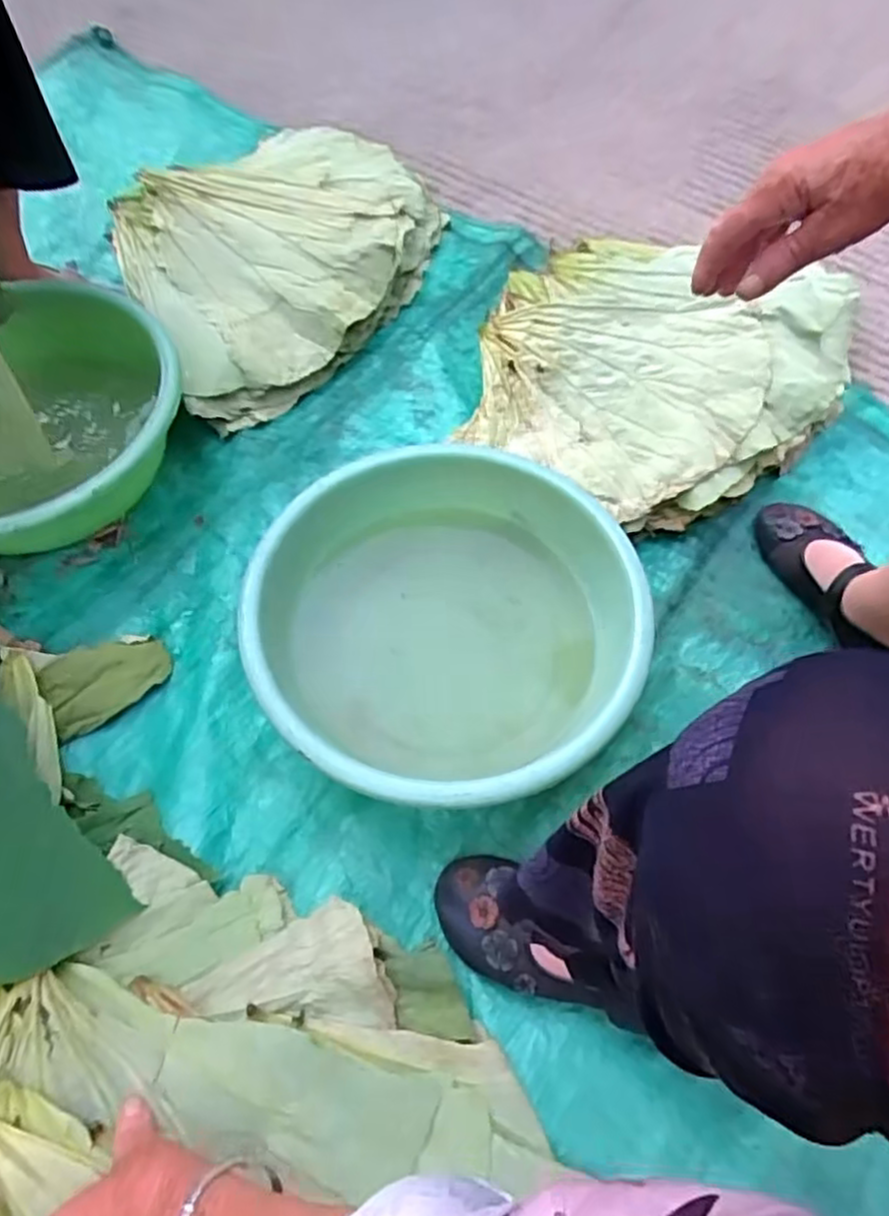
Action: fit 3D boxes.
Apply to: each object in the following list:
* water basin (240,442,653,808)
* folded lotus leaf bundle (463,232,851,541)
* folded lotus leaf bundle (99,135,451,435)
[{"bbox_3d":[0.000,0.018,0.632,0.321,0.107,0.319,1,61,-2],"label":"water basin"},{"bbox_3d":[0.273,-0.307,0.844,0.373,0.077,0.502,36,65,16],"label":"folded lotus leaf bundle"},{"bbox_3d":[-0.210,-0.502,0.934,0.417,0.070,0.517,39,66,18],"label":"folded lotus leaf bundle"}]

